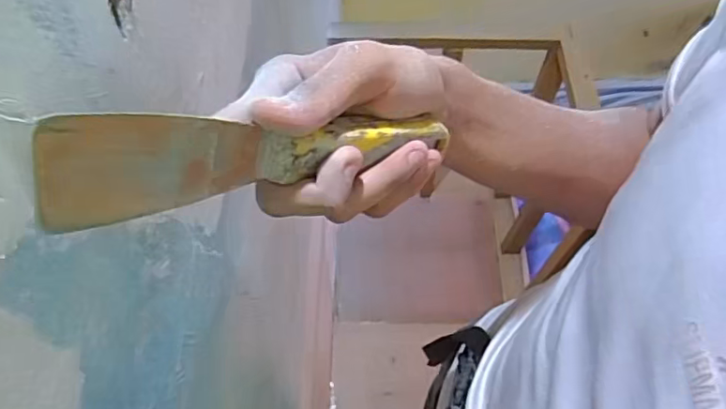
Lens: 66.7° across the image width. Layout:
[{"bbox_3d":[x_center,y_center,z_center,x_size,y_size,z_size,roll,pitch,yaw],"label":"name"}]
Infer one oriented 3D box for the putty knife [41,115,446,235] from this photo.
[{"bbox_3d":[-0.037,-0.022,0.230,0.172,0.044,0.015,-11,59,-34],"label":"putty knife"}]

